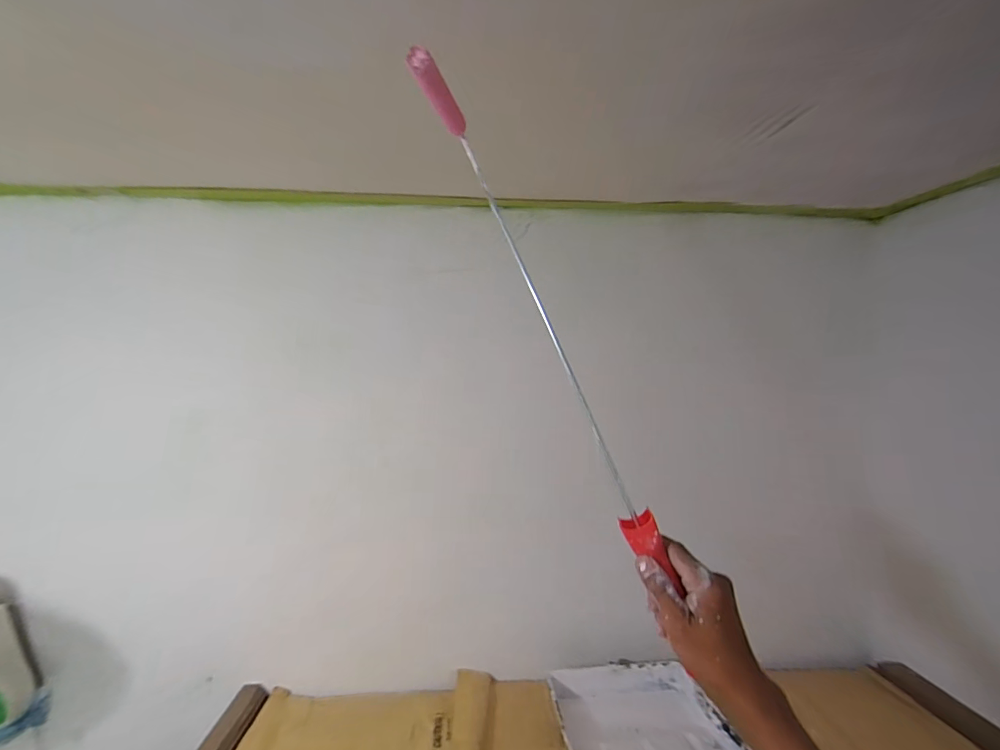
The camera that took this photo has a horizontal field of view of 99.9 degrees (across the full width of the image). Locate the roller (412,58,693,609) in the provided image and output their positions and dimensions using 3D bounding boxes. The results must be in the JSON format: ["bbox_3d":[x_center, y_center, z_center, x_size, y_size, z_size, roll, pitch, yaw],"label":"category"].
[{"bbox_3d":[0.043,-0.051,0.403,0.028,0.506,0.117,-25,-5,13],"label":"roller"}]

